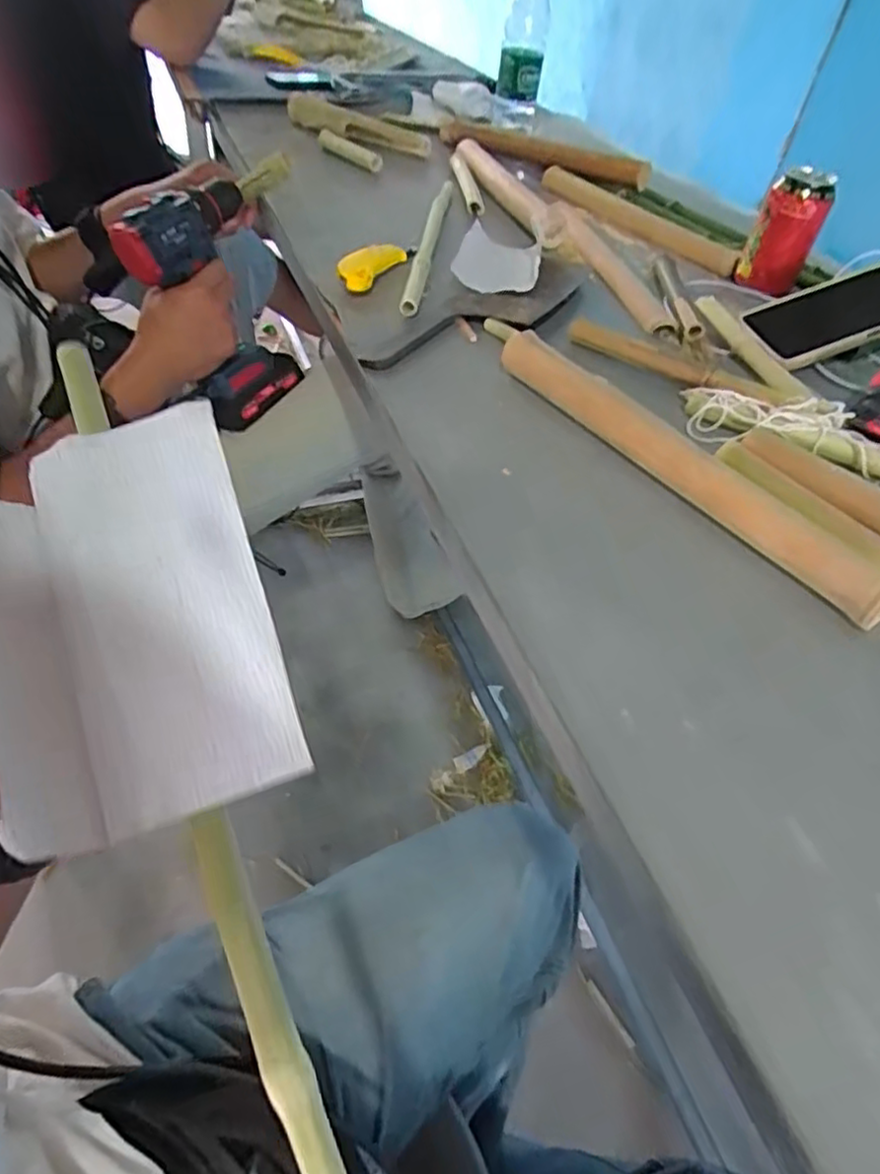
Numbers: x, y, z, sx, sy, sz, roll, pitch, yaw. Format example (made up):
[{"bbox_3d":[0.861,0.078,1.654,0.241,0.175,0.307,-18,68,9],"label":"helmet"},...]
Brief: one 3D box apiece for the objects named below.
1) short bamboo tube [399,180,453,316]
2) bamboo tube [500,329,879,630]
[{"bbox_3d":[-0.011,-0.369,0.709,0.016,0.013,0.325,9,46,0],"label":"short bamboo tube"},{"bbox_3d":[0.163,-0.094,0.471,0.031,0.031,0.332,-27,56,-27],"label":"bamboo tube"}]

